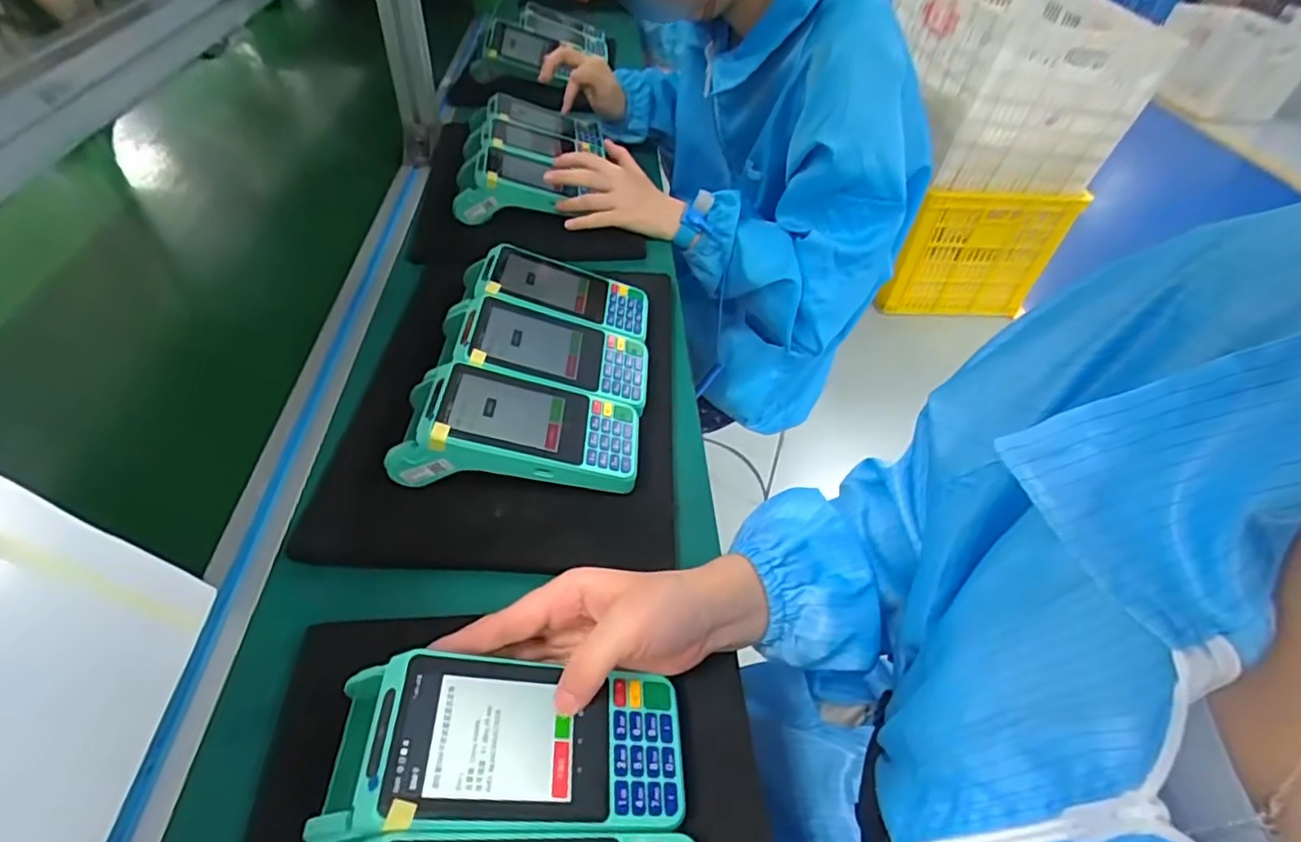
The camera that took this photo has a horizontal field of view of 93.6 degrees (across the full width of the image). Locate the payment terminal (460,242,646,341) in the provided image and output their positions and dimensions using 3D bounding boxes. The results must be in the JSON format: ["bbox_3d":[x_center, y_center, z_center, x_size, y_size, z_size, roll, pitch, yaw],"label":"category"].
[{"bbox_3d":[-0.087,-0.117,0.557,0.171,0.053,0.089,1,48,-6],"label":"payment terminal"}]

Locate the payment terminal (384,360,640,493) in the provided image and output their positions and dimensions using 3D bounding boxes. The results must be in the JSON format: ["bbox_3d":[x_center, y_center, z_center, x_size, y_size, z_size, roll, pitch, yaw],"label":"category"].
[{"bbox_3d":[-0.096,0.009,0.453,0.174,0.062,0.081,4,47,-3],"label":"payment terminal"}]

